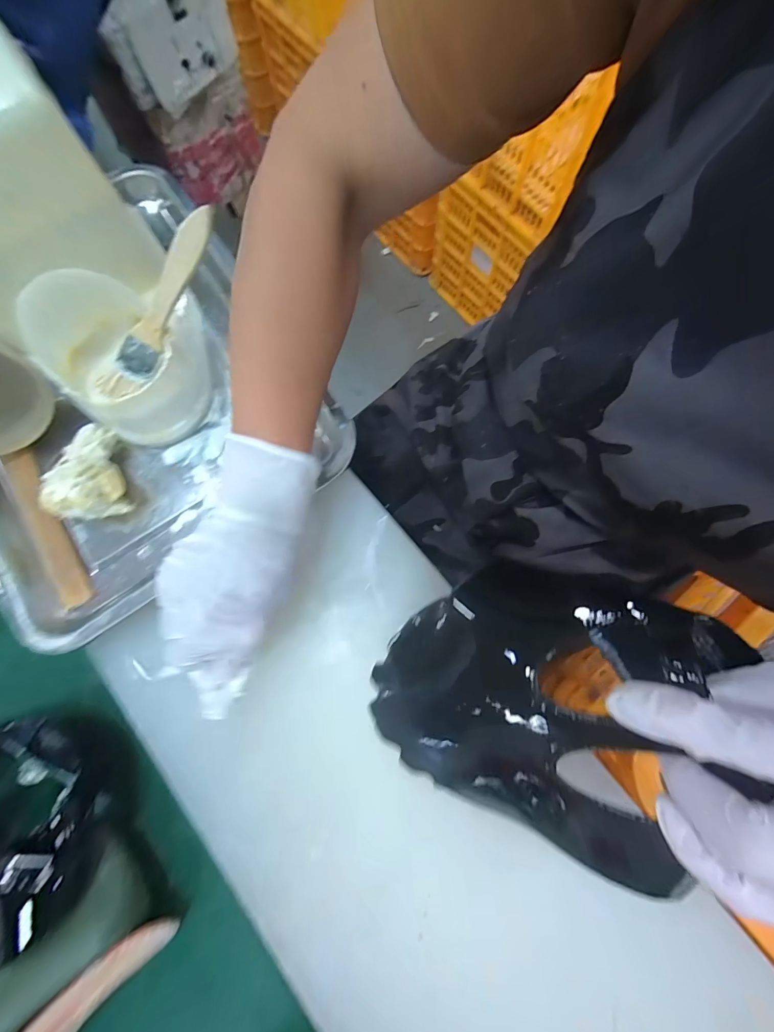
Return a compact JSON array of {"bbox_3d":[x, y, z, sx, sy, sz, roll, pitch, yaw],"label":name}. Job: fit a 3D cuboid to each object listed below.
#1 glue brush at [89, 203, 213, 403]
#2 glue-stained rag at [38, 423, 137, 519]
[{"bbox_3d":[-0.164,-0.144,0.266,0.026,0.015,0.150,37,102,9],"label":"glue brush"},{"bbox_3d":[-0.239,-0.034,0.296,0.050,0.037,0.074,-18,77,-3],"label":"glue-stained rag"}]

